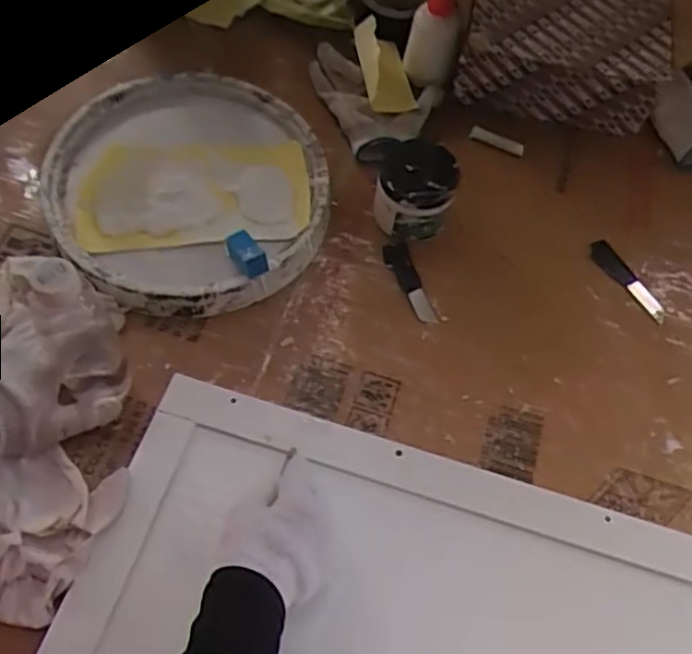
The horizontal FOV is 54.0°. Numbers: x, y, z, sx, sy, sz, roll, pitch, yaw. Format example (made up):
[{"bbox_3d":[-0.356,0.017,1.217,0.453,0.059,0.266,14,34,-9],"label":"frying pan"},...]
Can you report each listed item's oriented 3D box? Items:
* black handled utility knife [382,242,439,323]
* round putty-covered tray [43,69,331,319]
[{"bbox_3d":[0.067,-0.049,0.721,0.029,0.009,0.102,-12,63,-11],"label":"black handled utility knife"},{"bbox_3d":[-0.178,-0.175,0.773,0.296,0.045,0.359,-13,63,-11],"label":"round putty-covered tray"}]

